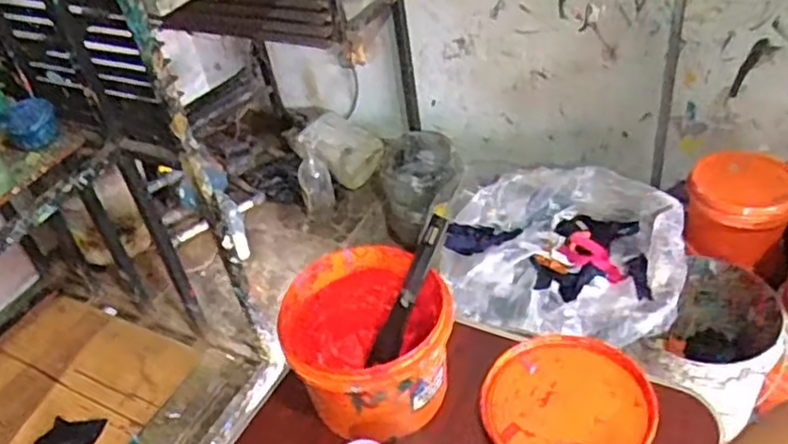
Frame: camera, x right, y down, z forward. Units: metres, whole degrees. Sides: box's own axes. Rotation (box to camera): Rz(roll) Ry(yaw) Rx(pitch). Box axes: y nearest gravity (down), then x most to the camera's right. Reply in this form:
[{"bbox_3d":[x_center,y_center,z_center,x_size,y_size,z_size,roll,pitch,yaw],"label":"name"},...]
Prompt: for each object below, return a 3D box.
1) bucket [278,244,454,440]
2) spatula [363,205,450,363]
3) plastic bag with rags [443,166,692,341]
[{"bbox_3d":[-0.032,0.175,0.983,0.217,0.173,0.225,-6,40,5],"label":"bucket"},{"bbox_3d":[0.022,0.092,0.968,0.027,0.241,0.035,27,10,31],"label":"spatula"},{"bbox_3d":[0.375,0.057,1.588,0.535,0.230,0.352,17,46,28],"label":"plastic bag with rags"}]

